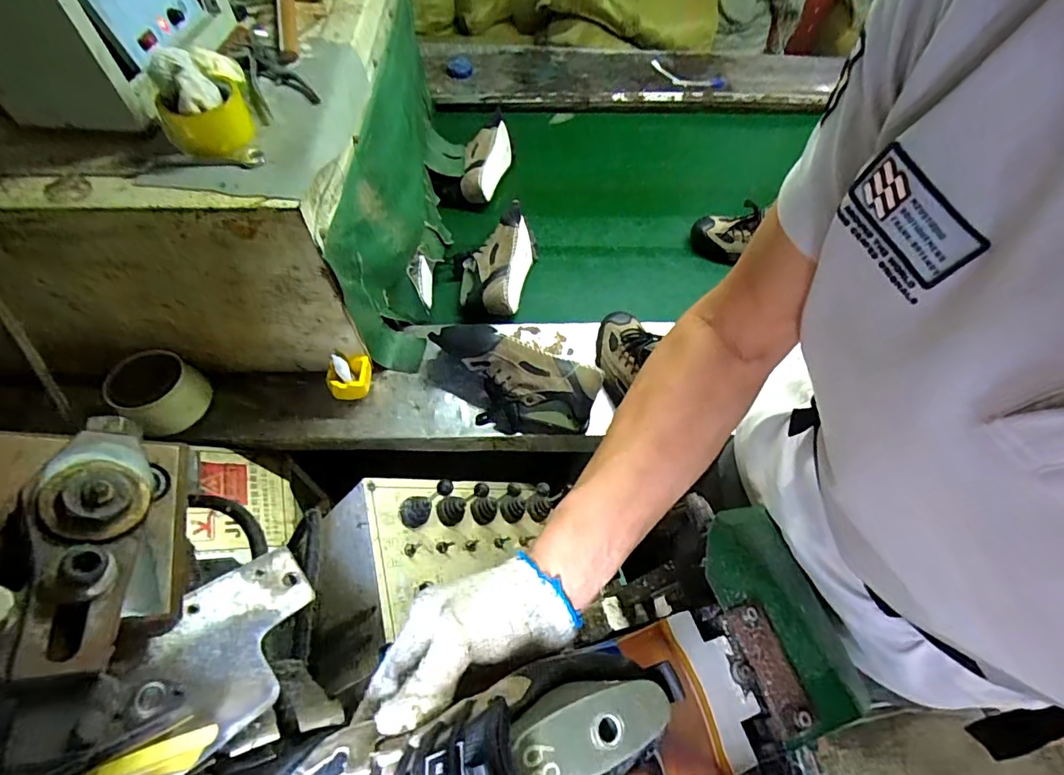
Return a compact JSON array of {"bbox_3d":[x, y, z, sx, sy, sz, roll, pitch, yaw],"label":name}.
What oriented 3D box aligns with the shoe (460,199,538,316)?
[{"bbox_3d":[-0.064,-0.264,1.010,0.123,0.084,0.285,12,59,6],"label":"shoe"}]

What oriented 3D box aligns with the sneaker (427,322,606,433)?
[{"bbox_3d":[-0.029,-0.014,0.812,0.272,0.106,0.145,11,59,5],"label":"sneaker"}]

